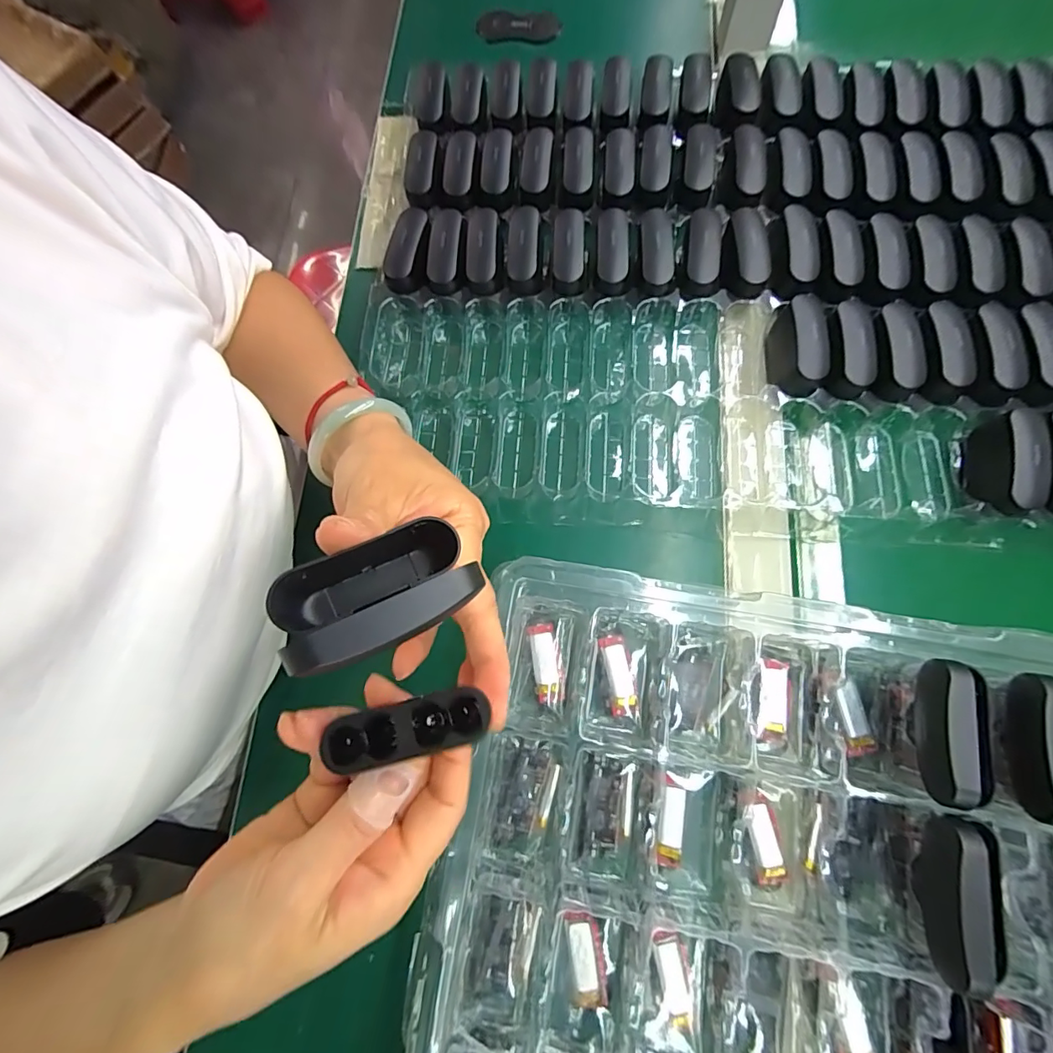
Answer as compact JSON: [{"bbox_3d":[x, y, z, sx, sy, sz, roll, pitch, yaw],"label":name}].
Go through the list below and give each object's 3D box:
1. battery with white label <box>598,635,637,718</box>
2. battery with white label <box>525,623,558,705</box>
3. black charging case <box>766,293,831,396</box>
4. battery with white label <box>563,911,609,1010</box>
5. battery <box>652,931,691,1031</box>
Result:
[{"bbox_3d":[0.053,0.086,0.281,0.015,0.006,0.044,-10,75,-1],"label":"battery with white label"},{"bbox_3d":[0.011,0.079,0.286,0.014,0.008,0.043,-9,75,0],"label":"battery with white label"},{"bbox_3d":[0.183,-0.120,0.332,0.030,0.035,0.067,12,76,5],"label":"black charging case"},{"bbox_3d":[0.030,0.219,0.247,0.017,0.006,0.039,-7,74,2],"label":"battery with white label"},{"bbox_3d":[0.074,0.226,0.243,0.014,0.004,0.039,-9,74,1],"label":"battery"}]

